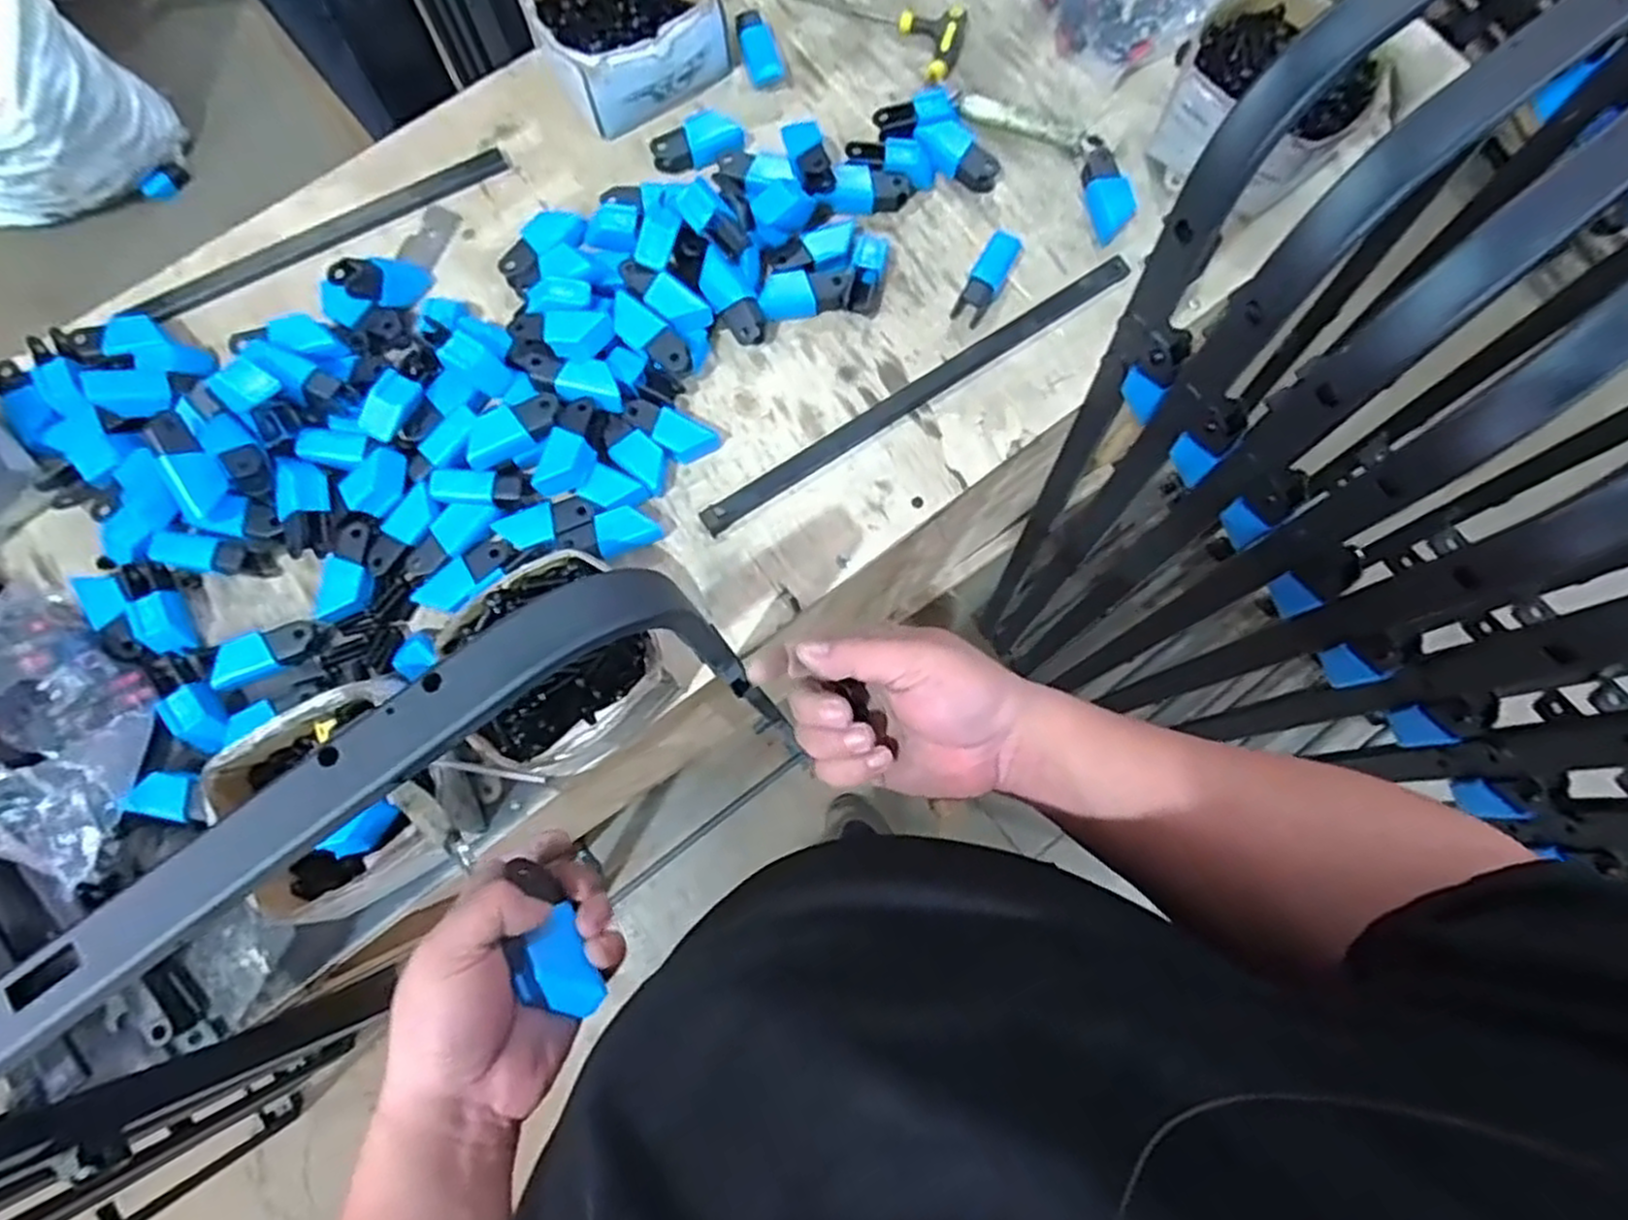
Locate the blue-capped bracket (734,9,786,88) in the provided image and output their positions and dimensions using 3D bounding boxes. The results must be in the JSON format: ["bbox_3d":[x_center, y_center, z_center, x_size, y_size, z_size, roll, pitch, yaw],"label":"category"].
[{"bbox_3d":[-0.052,-0.544,0.755,0.033,0.030,0.076,-20,80,-4],"label":"blue-capped bracket"}]

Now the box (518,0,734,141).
[{"bbox_3d":[-0.180,-0.562,0.740,0.172,0.077,0.177,-26,80,-5],"label":"box"}]

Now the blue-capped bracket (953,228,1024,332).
[{"bbox_3d":[0.158,-0.300,0.706,0.029,0.033,0.088,28,80,5],"label":"blue-capped bracket"}]

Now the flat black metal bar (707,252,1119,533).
[{"bbox_3d":[0.097,-0.198,0.690,0.448,0.012,0.026,-33,81,-7],"label":"flat black metal bar"}]

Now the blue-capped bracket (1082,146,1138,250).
[{"bbox_3d":[0.271,-0.390,0.721,0.035,0.031,0.091,-13,79,-3],"label":"blue-capped bracket"}]

